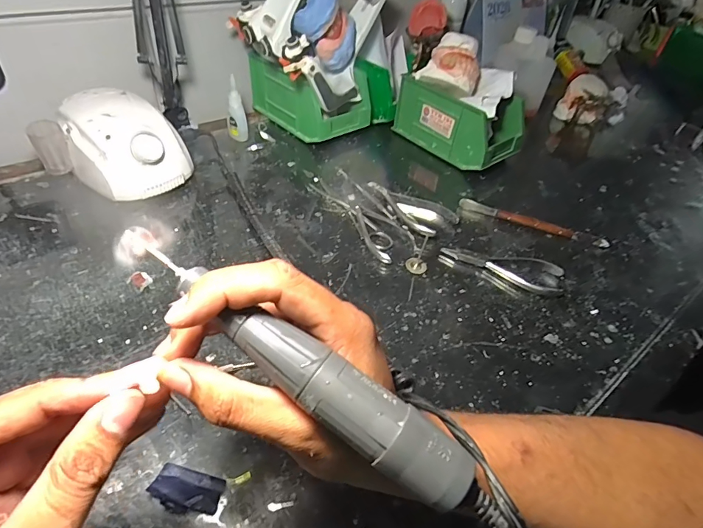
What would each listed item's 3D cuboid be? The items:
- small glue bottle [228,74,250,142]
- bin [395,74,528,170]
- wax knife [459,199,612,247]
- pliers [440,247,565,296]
[{"bbox_3d":[-0.155,-0.207,0.566,0.026,0.082,0.016,-5,45,-13],"label":"small glue bottle"},{"bbox_3d":[0.161,-0.214,0.615,0.101,0.084,0.167,-27,53,-31],"label":"bin"},{"bbox_3d":[0.216,-0.049,0.503,0.172,0.012,0.016,21,45,14],"label":"wax knife"},{"bbox_3d":[0.161,0.002,0.444,0.124,0.010,0.041,21,45,13],"label":"pliers"}]

